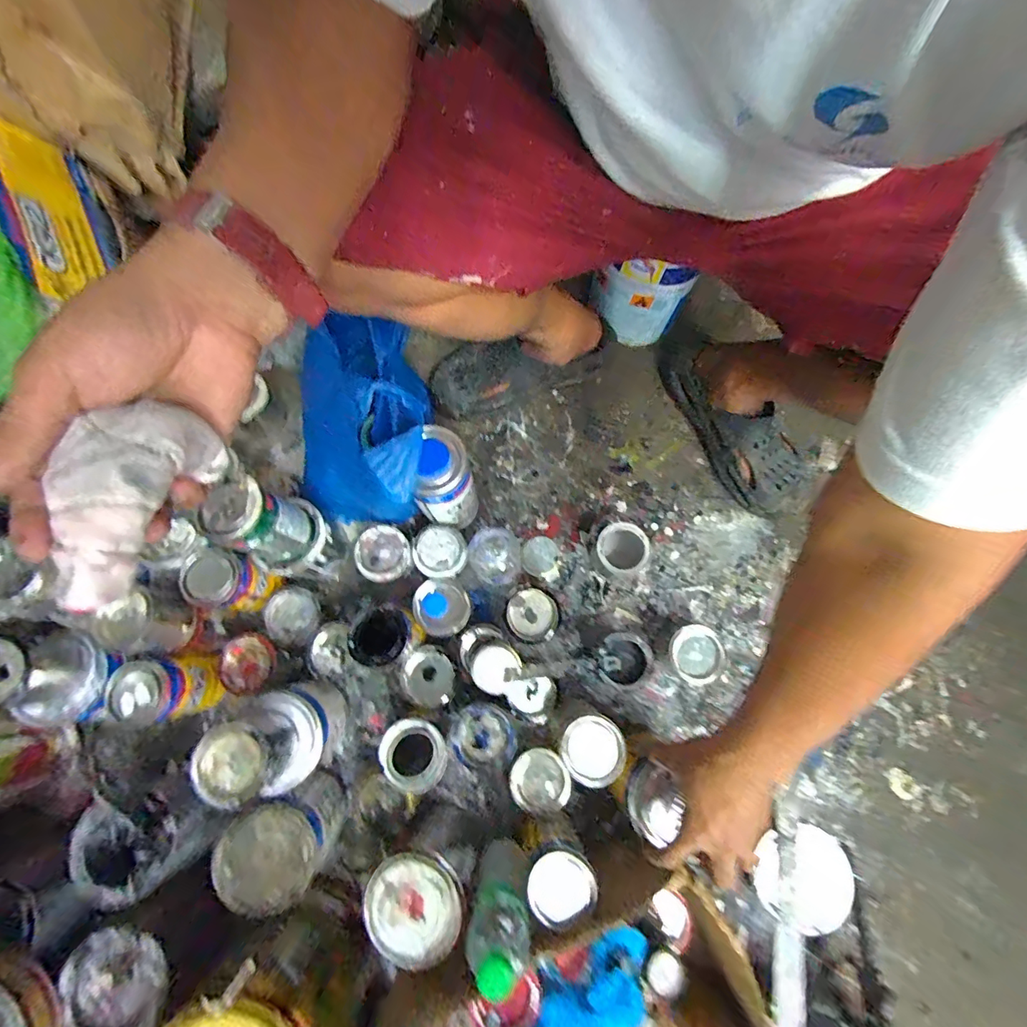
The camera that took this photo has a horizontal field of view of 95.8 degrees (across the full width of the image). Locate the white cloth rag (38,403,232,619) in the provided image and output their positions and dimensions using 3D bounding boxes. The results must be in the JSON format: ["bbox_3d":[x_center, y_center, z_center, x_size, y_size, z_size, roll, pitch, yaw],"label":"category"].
[{"bbox_3d":[-0.183,-0.002,0.219,0.043,0.045,0.096,4,59,1],"label":"white cloth rag"}]

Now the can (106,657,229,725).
[{"bbox_3d":[-0.422,0.213,0.573,0.079,0.102,0.073,-9,77,-2],"label":"can"}]

